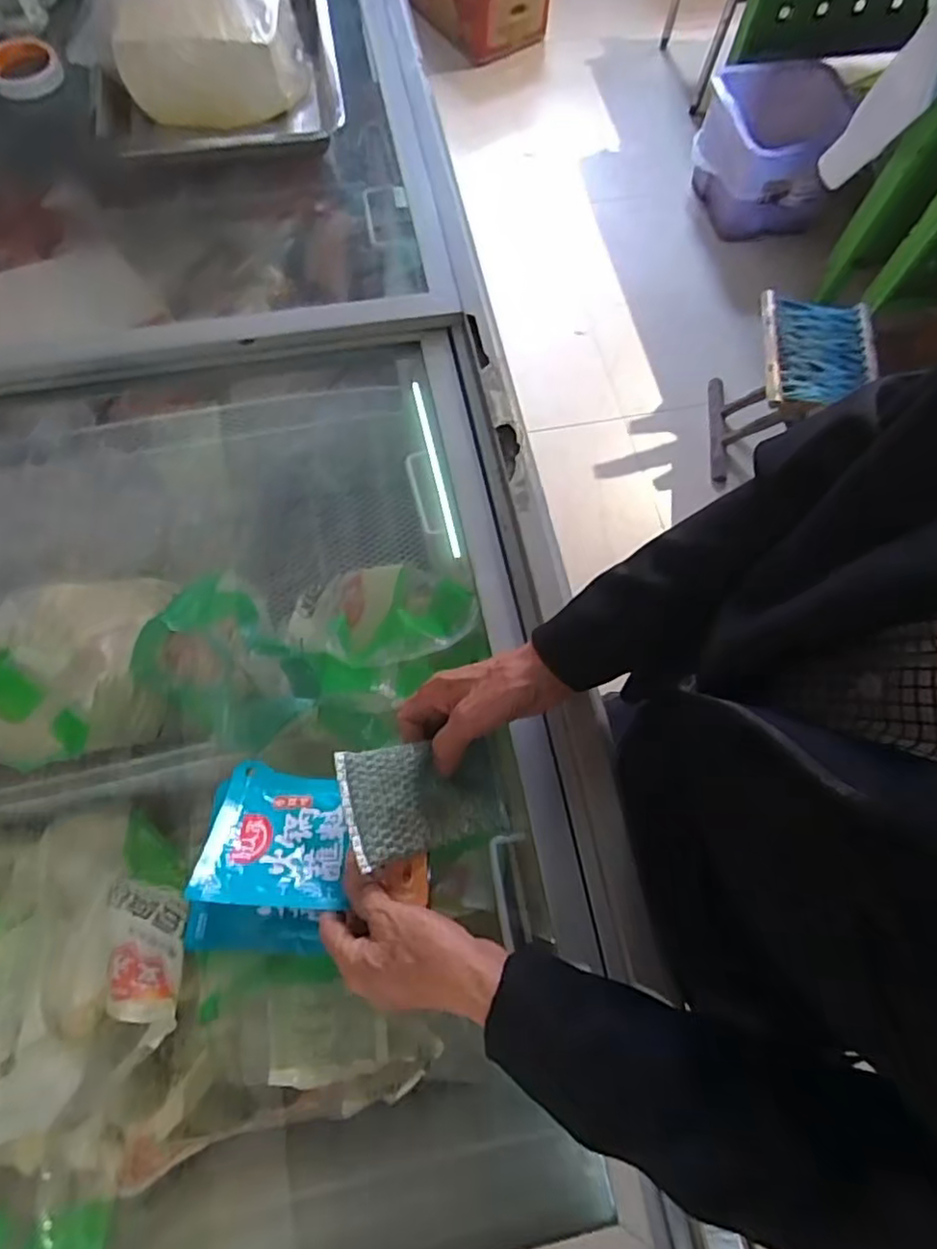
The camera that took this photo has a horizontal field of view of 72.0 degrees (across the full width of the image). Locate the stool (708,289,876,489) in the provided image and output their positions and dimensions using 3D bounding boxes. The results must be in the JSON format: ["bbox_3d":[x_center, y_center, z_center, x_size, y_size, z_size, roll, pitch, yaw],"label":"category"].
[{"bbox_3d":[0.789,-0.559,1.590,0.278,0.311,0.319,7,69,0],"label":"stool"}]

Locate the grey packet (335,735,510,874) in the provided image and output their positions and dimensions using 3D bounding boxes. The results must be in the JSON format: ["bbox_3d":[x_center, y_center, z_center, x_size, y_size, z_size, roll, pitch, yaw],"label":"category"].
[{"bbox_3d":[-0.032,0.130,0.496,0.124,0.020,0.081,-2,62,-27],"label":"grey packet"}]

